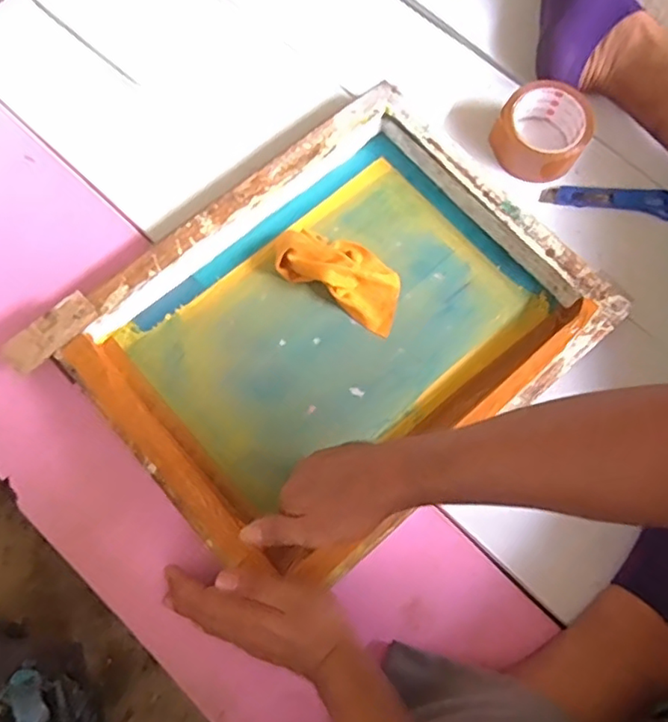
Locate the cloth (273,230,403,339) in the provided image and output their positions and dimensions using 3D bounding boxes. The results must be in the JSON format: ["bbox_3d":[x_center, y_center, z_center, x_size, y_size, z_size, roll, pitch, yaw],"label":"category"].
[{"bbox_3d":[0.010,-0.095,0.620,0.147,0.038,0.075,31,78,-7],"label":"cloth"}]

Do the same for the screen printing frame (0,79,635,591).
[{"bbox_3d":[0.000,-0.035,0.591,0.443,0.056,0.354,-41,81,-10],"label":"screen printing frame"}]

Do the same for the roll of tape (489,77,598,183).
[{"bbox_3d":[0.235,-0.258,0.672,0.101,0.063,0.092,0,77,-2],"label":"roll of tape"}]

